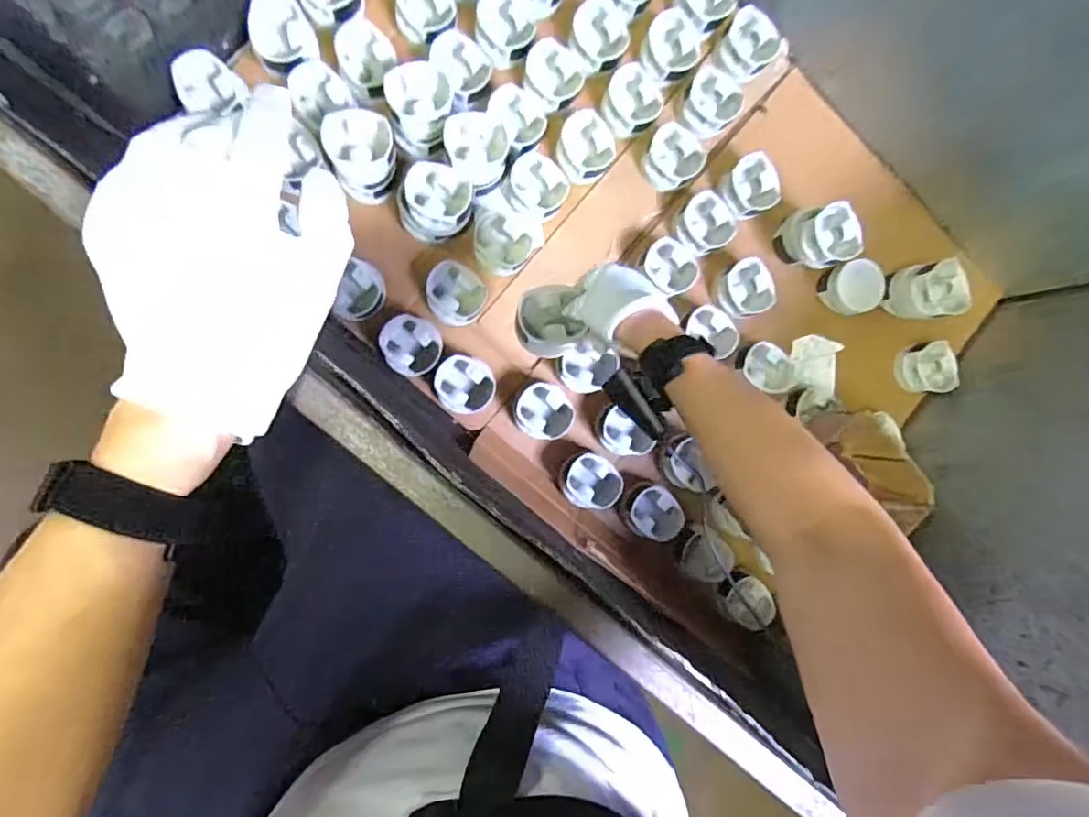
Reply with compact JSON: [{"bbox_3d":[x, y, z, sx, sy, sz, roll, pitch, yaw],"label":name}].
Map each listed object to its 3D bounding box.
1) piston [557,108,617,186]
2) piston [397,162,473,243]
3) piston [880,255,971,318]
[{"bbox_3d":[0.055,-0.347,0.741,0.076,0.050,0.085,12,90,-10],"label":"piston"},{"bbox_3d":[-0.136,-0.254,0.680,0.087,0.067,0.080,0,92,-9],"label":"piston"},{"bbox_3d":[0.551,-0.168,0.786,0.083,0.063,0.081,0,92,-9],"label":"piston"}]

